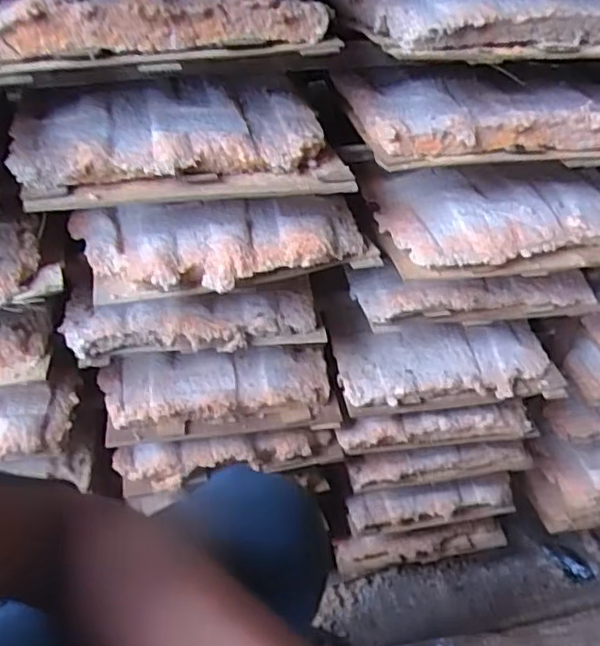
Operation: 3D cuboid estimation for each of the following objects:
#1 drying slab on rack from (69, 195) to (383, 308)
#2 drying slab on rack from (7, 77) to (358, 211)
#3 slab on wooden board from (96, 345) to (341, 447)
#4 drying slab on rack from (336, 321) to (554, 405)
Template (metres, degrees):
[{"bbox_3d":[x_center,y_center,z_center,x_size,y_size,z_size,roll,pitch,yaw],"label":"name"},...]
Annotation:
[{"bbox_3d":[-0.057,-0.061,0.488,0.222,0.041,0.086,-8,42,-8],"label":"drying slab on rack"},{"bbox_3d":[-0.084,-0.133,0.451,0.214,0.045,0.107,-8,42,-8],"label":"drying slab on rack"},{"bbox_3d":[-0.078,0.066,0.609,0.217,0.049,0.071,-7,42,-6],"label":"slab on wooden board"},{"bbox_3d":[0.145,0.035,0.631,0.209,0.026,0.096,-7,42,-7],"label":"drying slab on rack"}]

